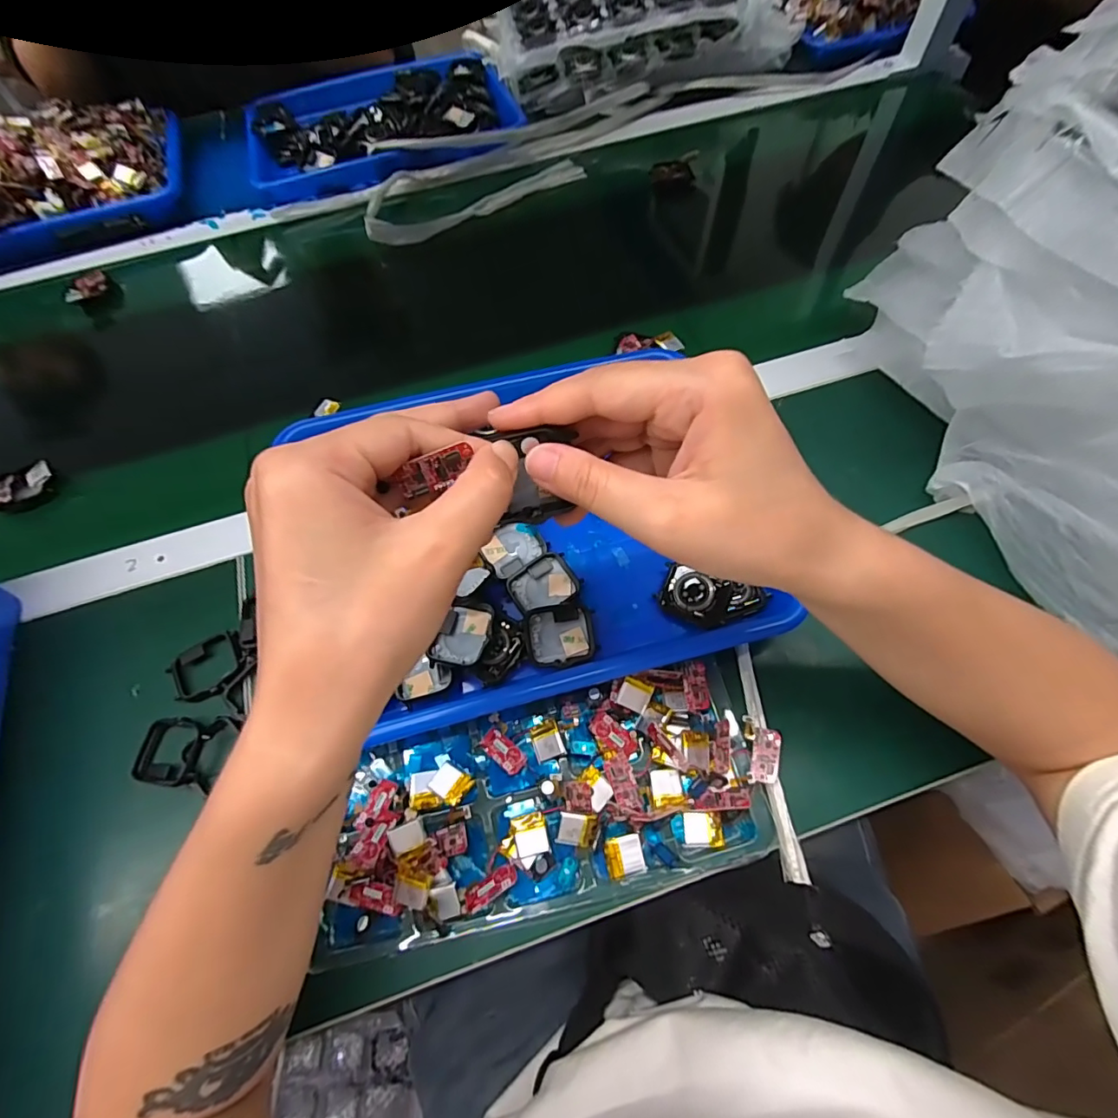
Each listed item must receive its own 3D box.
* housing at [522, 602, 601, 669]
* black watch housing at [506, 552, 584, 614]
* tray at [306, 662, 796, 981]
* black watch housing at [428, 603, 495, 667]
[{"bbox_3d":[0.000,0.048,0.321,0.043,0.009,0.038,-13,77,-7],"label":"housing"},{"bbox_3d":[-0.010,0.017,0.336,0.043,0.007,0.033,-32,65,-13],"label":"black watch housing"},{"bbox_3d":[-0.005,0.135,0.289,0.249,0.024,0.117,-13,63,-3],"label":"tray"},{"bbox_3d":[-0.058,0.047,0.312,0.032,0.010,0.039,8,63,8],"label":"black watch housing"}]

